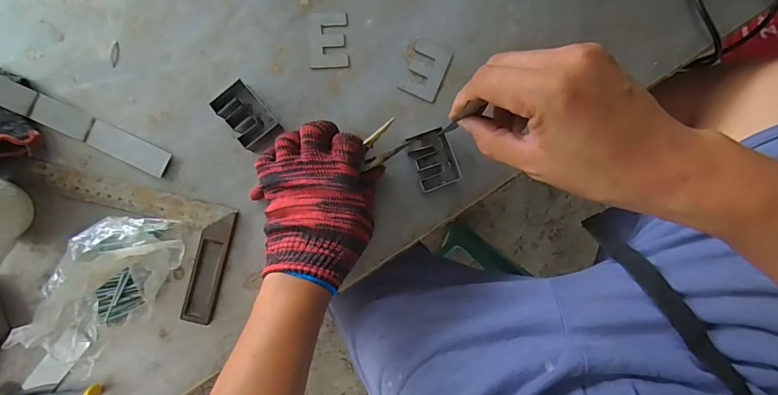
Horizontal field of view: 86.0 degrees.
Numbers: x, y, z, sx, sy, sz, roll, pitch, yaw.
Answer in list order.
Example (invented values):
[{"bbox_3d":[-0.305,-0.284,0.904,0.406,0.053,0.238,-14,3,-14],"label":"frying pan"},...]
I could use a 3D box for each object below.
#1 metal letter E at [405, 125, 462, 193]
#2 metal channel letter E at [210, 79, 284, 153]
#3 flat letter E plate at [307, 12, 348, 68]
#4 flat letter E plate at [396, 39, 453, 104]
[{"bbox_3d":[0.044,-0.038,0.417,0.040,0.011,0.057,-22,91,-3],"label":"metal letter E"},{"bbox_3d":[-0.133,-0.075,0.395,0.037,0.028,0.056,-41,92,-2],"label":"metal channel letter E"},{"bbox_3d":[-0.060,-0.155,0.411,0.037,0.004,0.053,-3,90,-3],"label":"flat letter E plate"},{"bbox_3d":[0.037,-0.127,0.417,0.038,0.004,0.053,22,89,-3],"label":"flat letter E plate"}]

